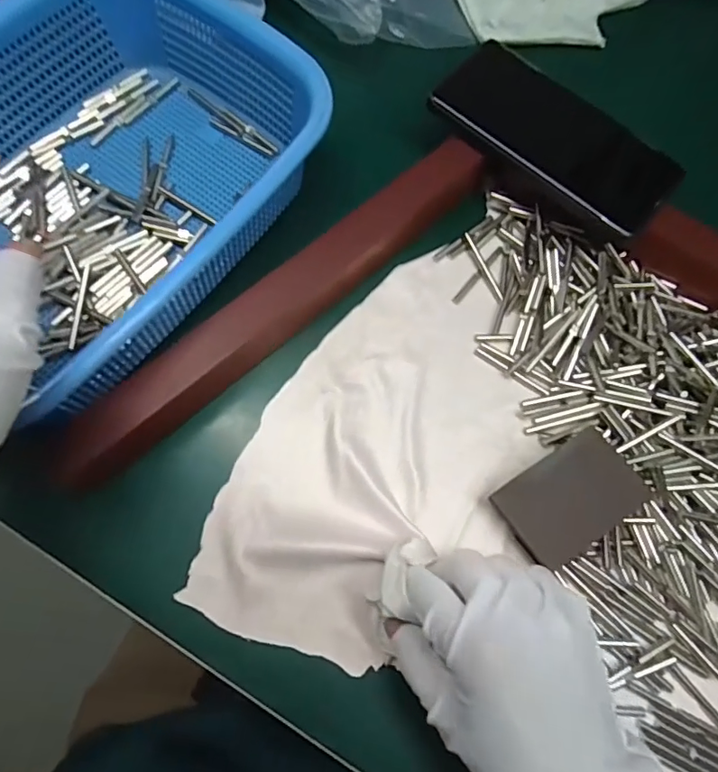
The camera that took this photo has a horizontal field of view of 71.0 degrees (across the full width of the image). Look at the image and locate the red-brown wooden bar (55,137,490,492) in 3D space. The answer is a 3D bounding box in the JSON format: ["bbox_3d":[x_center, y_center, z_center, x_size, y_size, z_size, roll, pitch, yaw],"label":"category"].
[{"bbox_3d":[-0.040,-0.053,0.309,0.318,0.044,0.034,-39,77,-13],"label":"red-brown wooden bar"}]

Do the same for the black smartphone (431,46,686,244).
[{"bbox_3d":[0.125,-0.153,0.310,0.144,0.015,0.055,39,76,7],"label":"black smartphone"}]

